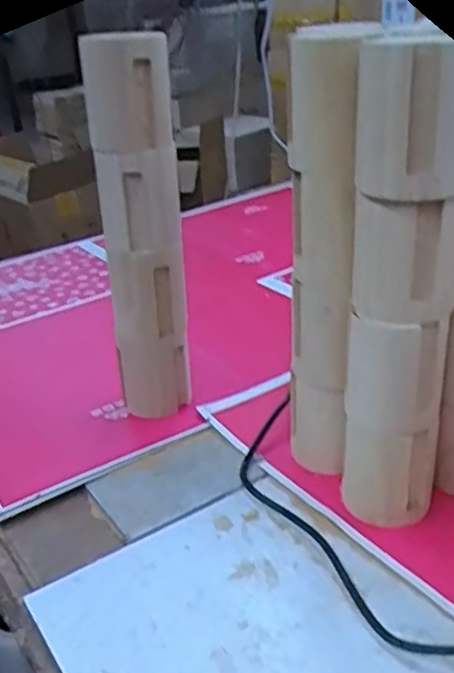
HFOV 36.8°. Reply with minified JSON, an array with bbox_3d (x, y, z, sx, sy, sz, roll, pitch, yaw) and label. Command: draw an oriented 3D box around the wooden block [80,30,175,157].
[{"bbox_3d":[-0.094,-0.230,0.645,0.081,0.102,0.040,-6,26,-5],"label":"wooden block"}]

